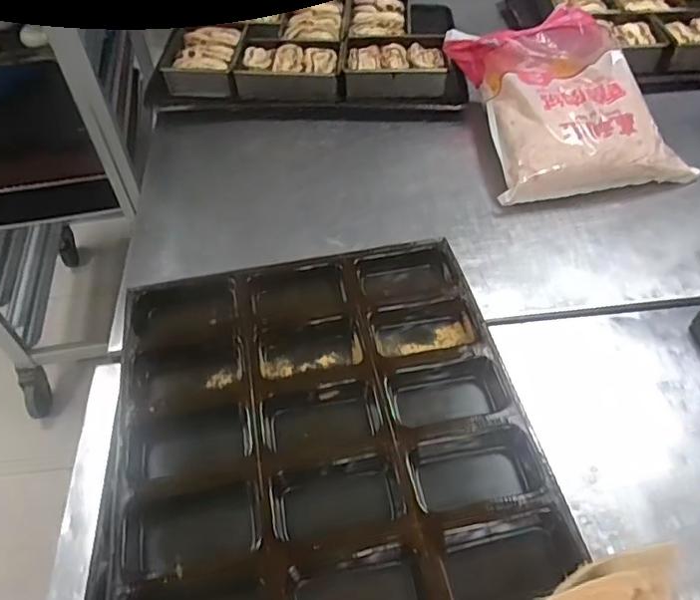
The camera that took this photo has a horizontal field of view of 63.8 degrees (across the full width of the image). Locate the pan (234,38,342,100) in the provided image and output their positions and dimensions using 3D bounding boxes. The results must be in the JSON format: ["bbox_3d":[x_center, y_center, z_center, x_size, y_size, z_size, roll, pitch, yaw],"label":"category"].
[{"bbox_3d":[-0.109,-0.431,1.046,0.190,0.048,0.140,0,51,2],"label":"pan"}]

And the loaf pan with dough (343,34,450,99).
[{"bbox_3d":[0.082,-0.432,1.049,0.183,0.069,0.143,-3,51,0],"label":"loaf pan with dough"}]

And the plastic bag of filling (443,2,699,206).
[{"bbox_3d":[0.344,-0.324,0.908,0.299,0.134,0.331,-7,51,-4],"label":"plastic bag of filling"}]

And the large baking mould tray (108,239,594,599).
[{"bbox_3d":[-0.010,0.193,0.516,0.389,0.062,0.574,-10,51,-6],"label":"large baking mould tray"}]

